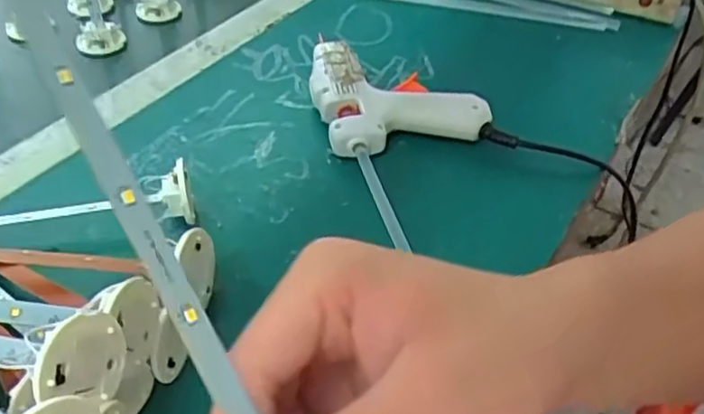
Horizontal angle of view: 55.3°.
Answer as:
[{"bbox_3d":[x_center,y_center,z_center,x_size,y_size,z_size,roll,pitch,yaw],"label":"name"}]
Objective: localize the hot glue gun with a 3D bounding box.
[{"bbox_3d":[0.029,-0.079,0.476,0.109,0.033,0.100,-9,43,-12],"label":"hot glue gun"}]

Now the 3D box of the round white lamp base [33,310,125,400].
[{"bbox_3d":[-0.092,0.053,0.231,0.009,0.034,0.036,16,44,16],"label":"round white lamp base"}]

